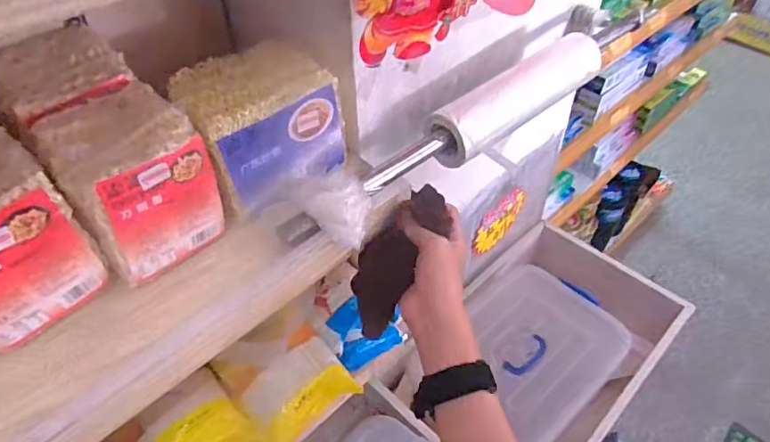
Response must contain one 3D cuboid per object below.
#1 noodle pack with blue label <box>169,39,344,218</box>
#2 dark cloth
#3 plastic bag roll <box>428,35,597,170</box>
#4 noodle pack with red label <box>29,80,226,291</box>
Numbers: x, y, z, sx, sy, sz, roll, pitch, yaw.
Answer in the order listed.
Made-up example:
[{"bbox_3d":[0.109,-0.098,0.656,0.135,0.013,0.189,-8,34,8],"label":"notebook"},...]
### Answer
[{"bbox_3d":[-0.119,-0.096,0.489,0.127,0.087,0.122,-26,50,-23],"label":"noodle pack with blue label"},{"bbox_3d":[0.010,0.040,0.523,0.054,0.039,0.165,29,92,26],"label":"dark cloth"},{"bbox_3d":[0.161,-0.151,0.605,0.268,0.054,0.051,-33,53,-28],"label":"plastic bag roll"},{"bbox_3d":[-0.211,-0.036,0.432,0.101,0.111,0.115,-33,54,-28],"label":"noodle pack with red label"}]

